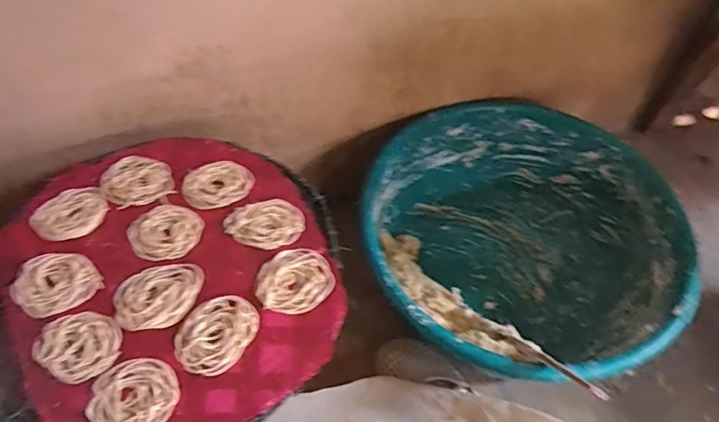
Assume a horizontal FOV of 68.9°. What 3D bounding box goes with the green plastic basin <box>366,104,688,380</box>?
[{"bbox_3d":[0.224,0.056,0.771,0.409,0.182,0.425,1,54,-2],"label":"green plastic basin"}]

